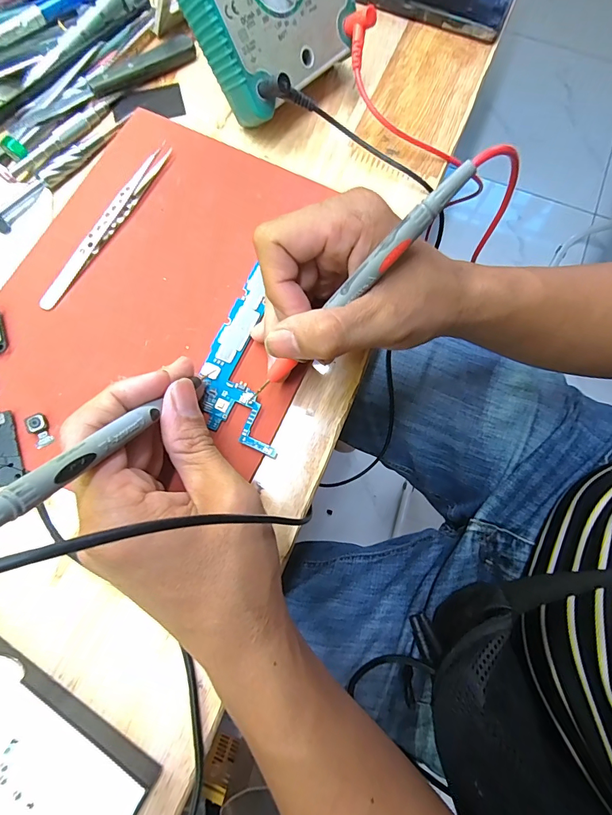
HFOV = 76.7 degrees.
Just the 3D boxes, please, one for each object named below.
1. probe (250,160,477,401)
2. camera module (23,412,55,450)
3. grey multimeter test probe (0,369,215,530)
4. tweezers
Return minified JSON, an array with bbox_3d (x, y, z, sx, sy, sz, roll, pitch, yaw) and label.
[{"bbox_3d":[0.017,-0.049,0.185,0.150,0.011,0.009,-44,79,29],"label":"probe"},{"bbox_3d":[-0.152,0.012,0.219,0.011,0.004,0.020,-29,79,-8],"label":"camera module"},{"bbox_3d":[-0.074,0.010,0.157,0.008,0.156,0.007,24,118,4],"label":"grey multimeter test probe"},{"bbox_3d":[-0.129,-0.119,0.249,0.009,0.009,0.131,29,78,5],"label":"tweezers"}]

